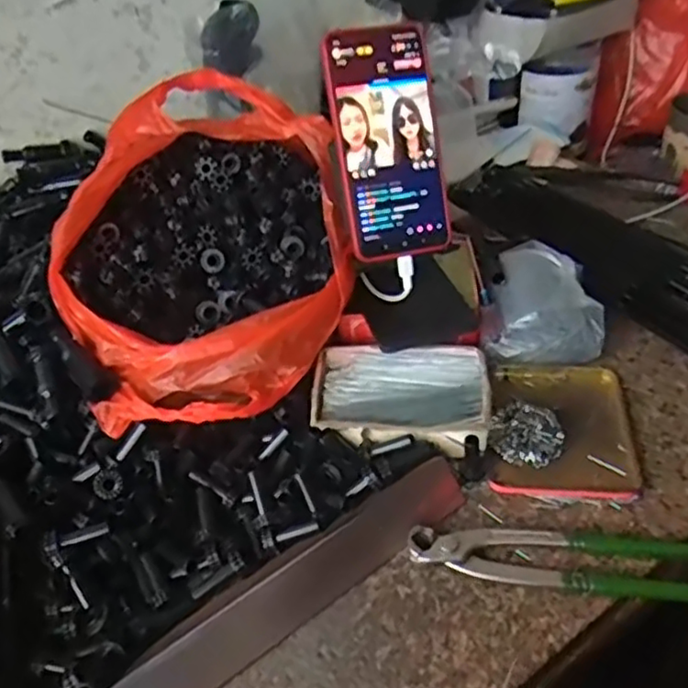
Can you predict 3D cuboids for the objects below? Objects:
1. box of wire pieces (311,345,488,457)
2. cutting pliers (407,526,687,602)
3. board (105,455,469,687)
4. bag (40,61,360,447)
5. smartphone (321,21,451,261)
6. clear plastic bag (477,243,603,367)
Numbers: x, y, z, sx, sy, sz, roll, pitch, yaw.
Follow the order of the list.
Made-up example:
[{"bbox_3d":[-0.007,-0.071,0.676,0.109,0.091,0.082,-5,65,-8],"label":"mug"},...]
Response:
[{"bbox_3d":[0.042,0.037,0.505,0.123,0.022,0.087,0,43,7],"label":"box of wire pieces"},{"bbox_3d":[0.141,0.133,0.417,0.197,0.015,0.039,3,44,10],"label":"cutting pliers"},{"bbox_3d":[-0.042,0.152,0.408,0.279,0.023,0.039,-30,47,-23],"label":"board"},{"bbox_3d":[-0.105,-0.073,0.505,0.213,0.150,0.231,-22,45,-16],"label":"bag"},{"bbox_3d":[0.032,-0.147,0.495,0.076,0.161,0.013,-10,10,-4],"label":"smartphone"},{"bbox_3d":[0.167,-0.032,0.567,0.089,0.047,0.112,6,44,13],"label":"clear plastic bag"}]

